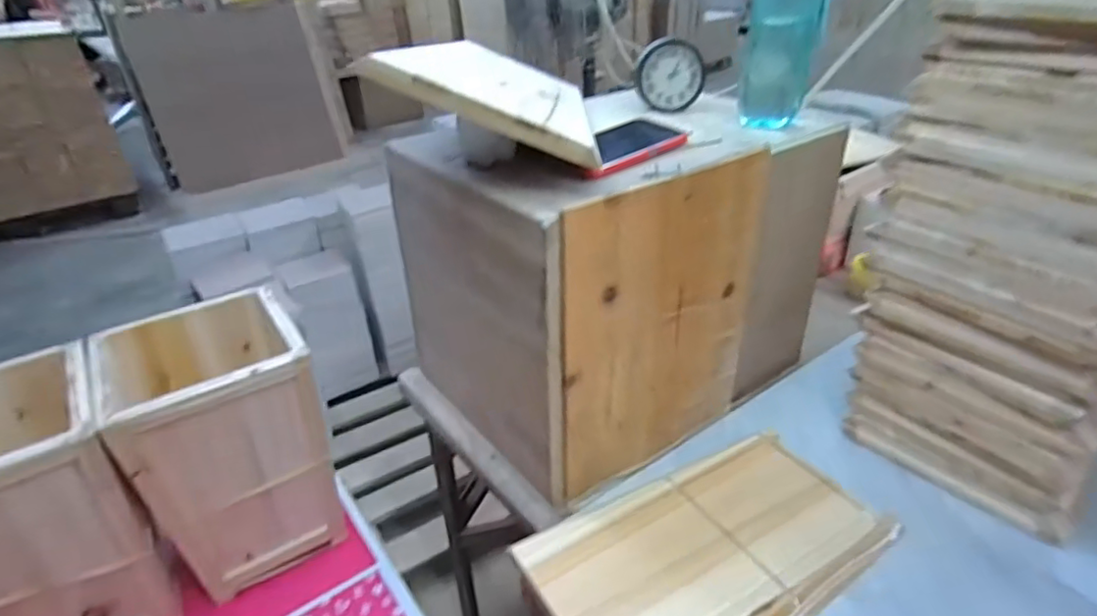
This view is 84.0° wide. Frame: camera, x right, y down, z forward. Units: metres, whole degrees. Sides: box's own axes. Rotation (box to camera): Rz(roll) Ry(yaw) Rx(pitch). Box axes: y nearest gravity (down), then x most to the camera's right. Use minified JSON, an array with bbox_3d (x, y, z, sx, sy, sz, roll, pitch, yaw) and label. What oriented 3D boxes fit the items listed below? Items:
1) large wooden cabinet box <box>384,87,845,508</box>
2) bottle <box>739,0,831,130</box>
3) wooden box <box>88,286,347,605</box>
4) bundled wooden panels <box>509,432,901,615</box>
[{"bbox_3d":[0.100,-0.062,0.825,0.475,0.356,0.323,-23,36,-30],"label":"large wooden cabinet box"},{"bbox_3d":[0.277,-0.335,0.712,0.087,0.226,0.070,9,33,20],"label":"bottle"},{"bbox_3d":[-0.470,0.214,0.925,0.230,0.383,0.241,-22,36,-28],"label":"wooden box"},{"bbox_3d":[0.165,0.245,0.633,0.350,0.021,0.210,-21,35,-26],"label":"bundled wooden panels"}]

